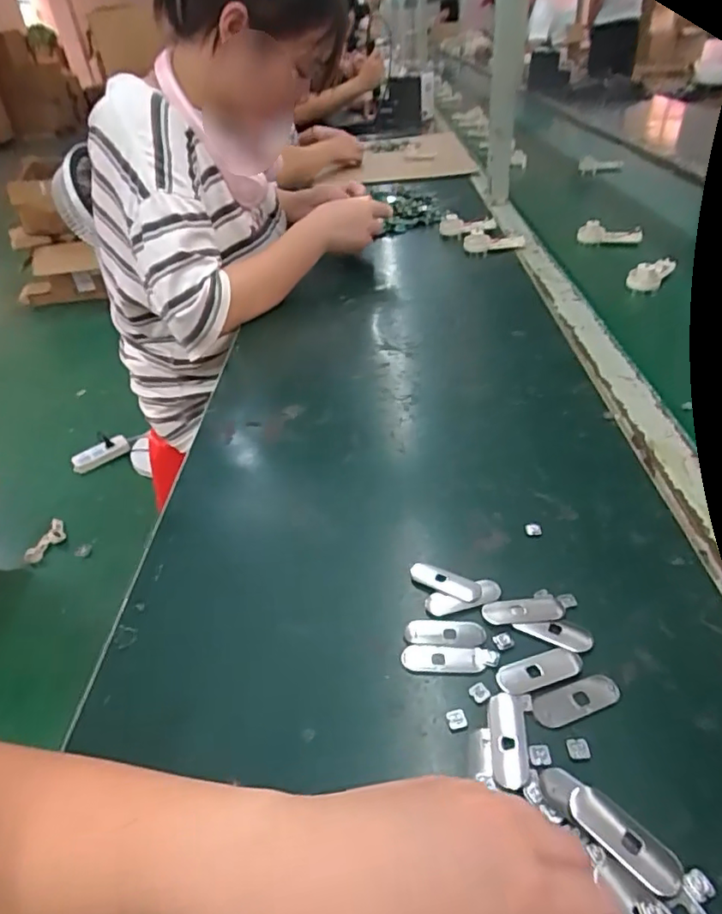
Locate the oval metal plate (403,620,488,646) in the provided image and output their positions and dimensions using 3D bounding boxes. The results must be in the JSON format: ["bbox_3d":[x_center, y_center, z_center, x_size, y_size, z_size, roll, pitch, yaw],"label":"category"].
[{"bbox_3d":[0.053,0.110,0.359,0.049,0.004,0.018,-3,38,6],"label":"oval metal plate"}]

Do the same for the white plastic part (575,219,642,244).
[{"bbox_3d":[0.399,-0.361,0.914,0.094,0.033,0.018,8,40,19],"label":"white plastic part"}]

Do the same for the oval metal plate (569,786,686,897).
[{"bbox_3d":[0.120,0.174,0.260,0.019,0.004,0.050,-39,52,-25],"label":"oval metal plate"}]

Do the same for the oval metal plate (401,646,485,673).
[{"bbox_3d":[0.048,0.121,0.345,0.047,0.004,0.017,-1,38,8],"label":"oval metal plate"}]

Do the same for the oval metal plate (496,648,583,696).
[{"bbox_3d":[0.104,0.124,0.332,0.052,0.004,0.019,-15,38,-10],"label":"oval metal plate"}]

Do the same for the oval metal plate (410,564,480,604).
[{"bbox_3d":[0.058,0.086,0.392,0.050,0.005,0.017,16,43,27],"label":"oval metal plate"}]

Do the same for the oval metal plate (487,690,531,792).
[{"bbox_3d":[0.078,0.149,0.303,0.019,0.004,0.050,-2,38,8],"label":"oval metal plate"}]

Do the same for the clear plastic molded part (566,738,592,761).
[{"bbox_3d":[0.113,0.151,0.296,0.011,0.004,0.010,-7,38,0],"label":"clear plastic molded part"}]

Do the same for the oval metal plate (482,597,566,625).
[{"bbox_3d":[0.104,0.098,0.364,0.051,0.004,0.018,-7,38,1],"label":"oval metal plate"}]

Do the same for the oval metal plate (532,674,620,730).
[{"bbox_3d":[0.120,0.135,0.316,0.050,0.004,0.019,-15,38,-9],"label":"oval metal plate"}]

